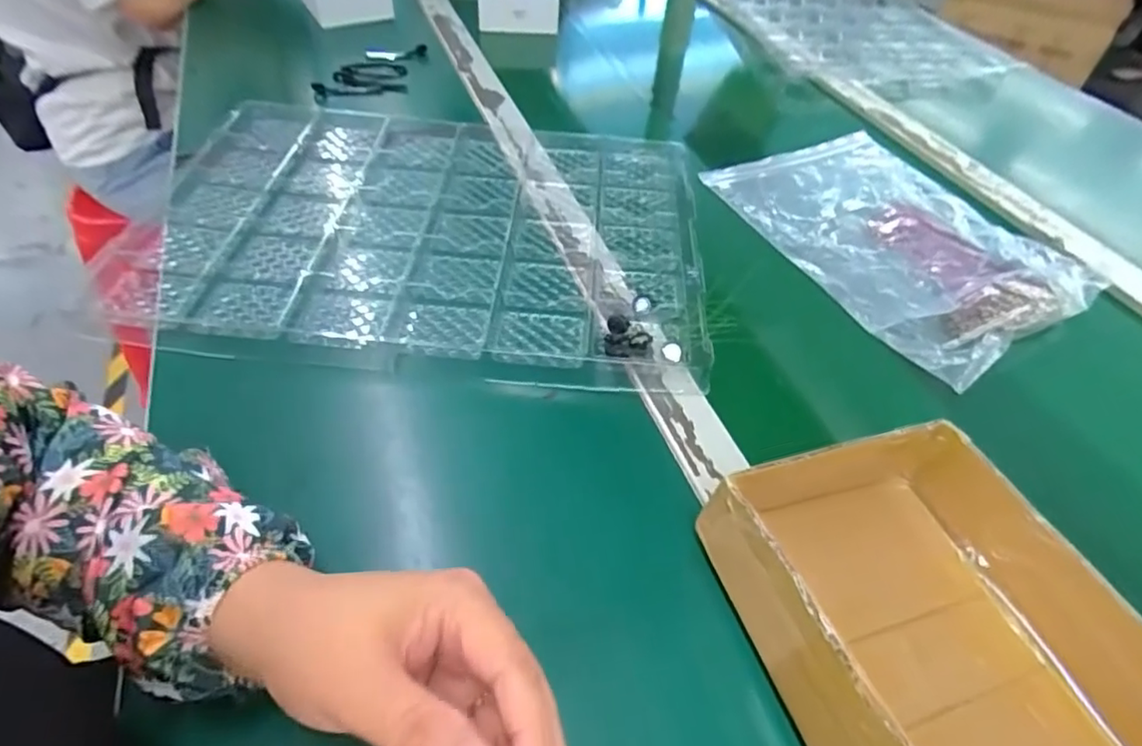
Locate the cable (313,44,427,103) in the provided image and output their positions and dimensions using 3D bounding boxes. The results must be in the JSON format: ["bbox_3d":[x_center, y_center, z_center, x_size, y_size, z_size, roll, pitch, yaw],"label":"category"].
[{"bbox_3d":[-0.227,-0.345,0.702,0.090,0.018,0.149,5,48,1],"label":"cable"}]

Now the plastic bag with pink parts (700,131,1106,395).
[{"bbox_3d":[0.288,-0.136,0.553,0.208,0.028,0.320,-16,51,-18],"label":"plastic bag with pink parts"}]

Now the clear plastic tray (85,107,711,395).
[{"bbox_3d":[-0.114,-0.128,0.505,0.431,0.021,0.315,5,48,1],"label":"clear plastic tray"}]

